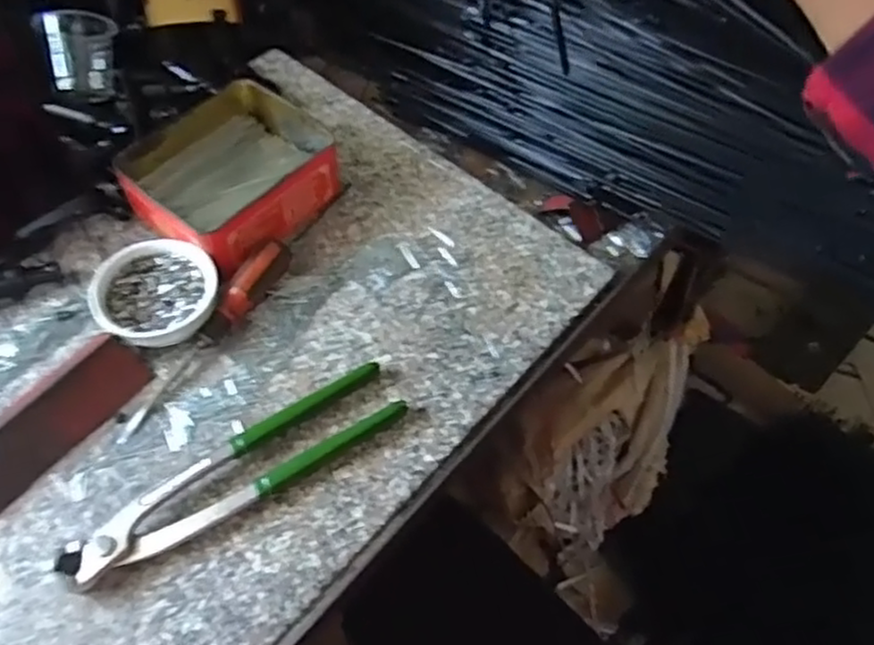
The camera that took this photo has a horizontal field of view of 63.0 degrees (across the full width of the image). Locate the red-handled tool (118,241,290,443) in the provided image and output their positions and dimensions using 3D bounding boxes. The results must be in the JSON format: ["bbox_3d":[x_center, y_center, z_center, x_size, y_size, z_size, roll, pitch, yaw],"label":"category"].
[{"bbox_3d":[-0.140,0.007,0.437,0.017,0.020,0.152,26,60,14],"label":"red-handled tool"}]

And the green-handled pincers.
[{"bbox_3d":[-0.108,0.081,0.396,0.191,0.021,0.041,-30,64,-19],"label":"green-handled pincers"}]

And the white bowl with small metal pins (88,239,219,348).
[{"bbox_3d":[-0.175,-0.017,0.449,0.072,0.022,0.075,1,58,-2],"label":"white bowl with small metal pins"}]

